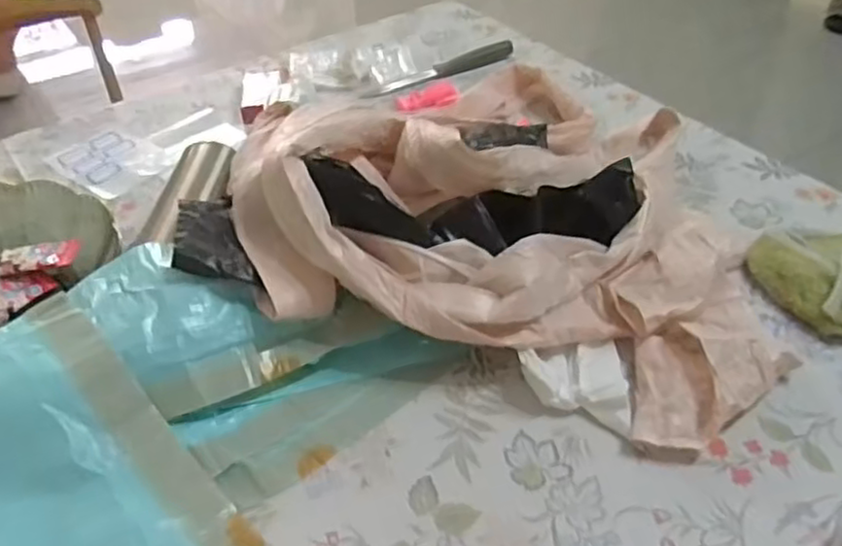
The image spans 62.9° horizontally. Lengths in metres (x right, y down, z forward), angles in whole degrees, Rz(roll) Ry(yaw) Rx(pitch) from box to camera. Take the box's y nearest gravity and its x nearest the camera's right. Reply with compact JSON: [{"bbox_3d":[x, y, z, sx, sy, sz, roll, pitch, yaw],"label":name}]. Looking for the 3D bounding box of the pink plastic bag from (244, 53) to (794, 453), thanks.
[{"bbox_3d":[0.109,-0.099,0.604,0.385,0.132,0.448,12,45,13],"label":"pink plastic bag"}]

